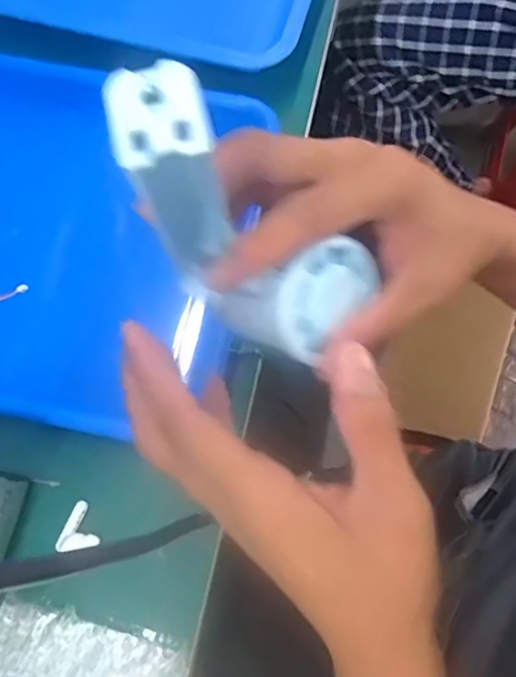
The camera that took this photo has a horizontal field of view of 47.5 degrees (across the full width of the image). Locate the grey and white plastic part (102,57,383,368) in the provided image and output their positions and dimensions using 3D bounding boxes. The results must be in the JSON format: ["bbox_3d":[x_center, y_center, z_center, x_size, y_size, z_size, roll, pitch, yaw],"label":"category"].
[{"bbox_3d":[-0.004,-0.037,0.214,0.039,0.134,0.049,5,69,33],"label":"grey and white plastic part"}]

